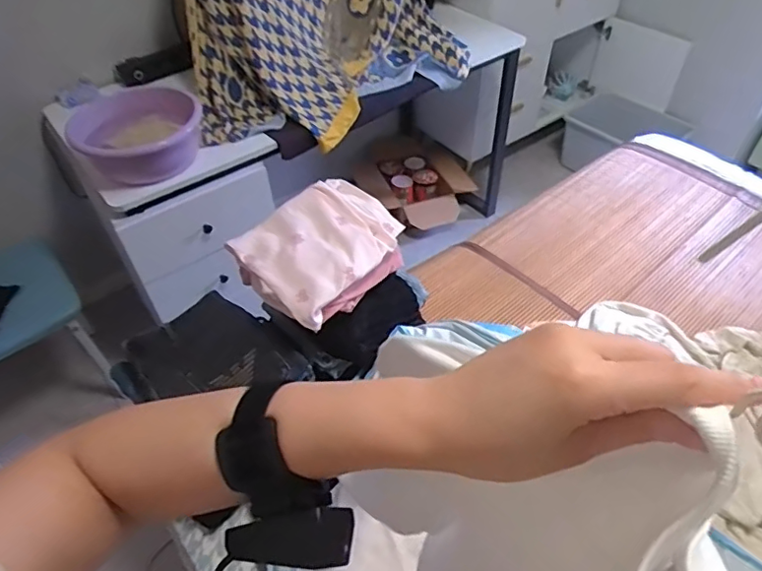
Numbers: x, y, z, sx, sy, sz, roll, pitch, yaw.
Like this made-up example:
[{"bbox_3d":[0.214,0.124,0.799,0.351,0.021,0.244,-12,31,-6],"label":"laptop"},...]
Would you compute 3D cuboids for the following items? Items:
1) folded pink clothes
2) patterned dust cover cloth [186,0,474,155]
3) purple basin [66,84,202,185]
[{"bbox_3d":[-0.098,-0.064,1.006,0.284,0.117,0.212,-33,54,-25],"label":"folded pink clothes"},{"bbox_3d":[-0.146,-0.771,1.452,0.768,0.510,0.391,-29,52,-23],"label":"patterned dust cover cloth"},{"bbox_3d":[-0.588,-0.380,1.346,0.294,0.111,0.302,-1,47,1],"label":"purple basin"}]

